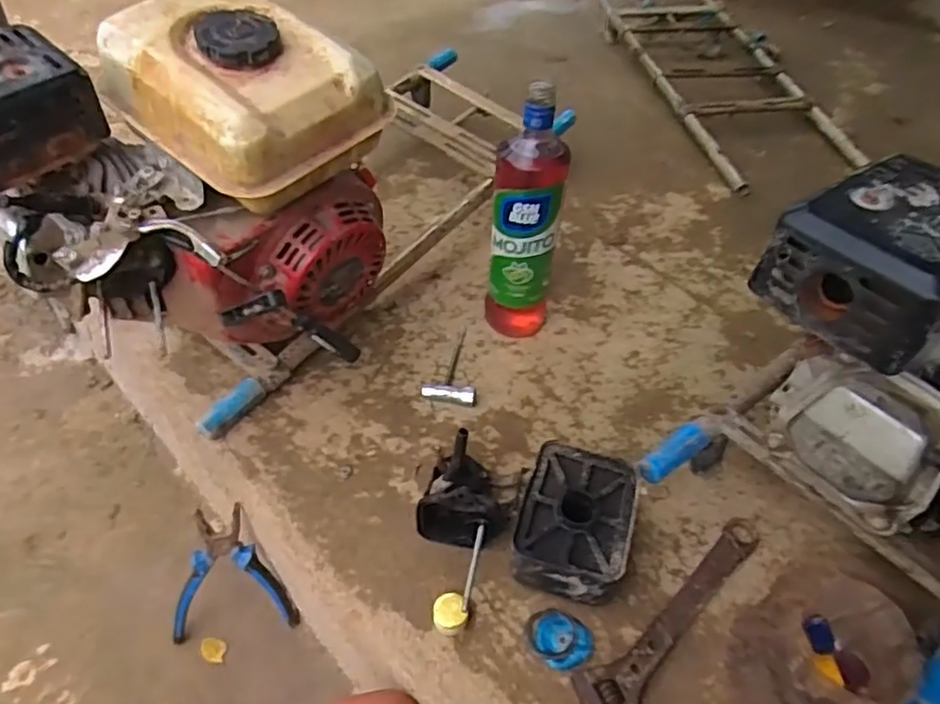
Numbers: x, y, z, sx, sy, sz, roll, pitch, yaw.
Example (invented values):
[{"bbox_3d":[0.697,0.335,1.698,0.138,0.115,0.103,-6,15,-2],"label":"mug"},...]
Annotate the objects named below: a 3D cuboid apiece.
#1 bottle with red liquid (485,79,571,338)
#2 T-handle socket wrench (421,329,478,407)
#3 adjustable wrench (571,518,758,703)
[{"bbox_3d":[0.066,-0.137,0.752,0.079,0.312,0.064,23,49,18],"label":"bottle with red liquid"},{"bbox_3d":[-0.009,0.009,0.795,0.063,0.020,0.133,13,44,7],"label":"T-handle socket wrench"},{"bbox_3d":[0.183,0.246,0.582,0.063,0.022,0.295,36,51,28],"label":"adjustable wrench"}]

